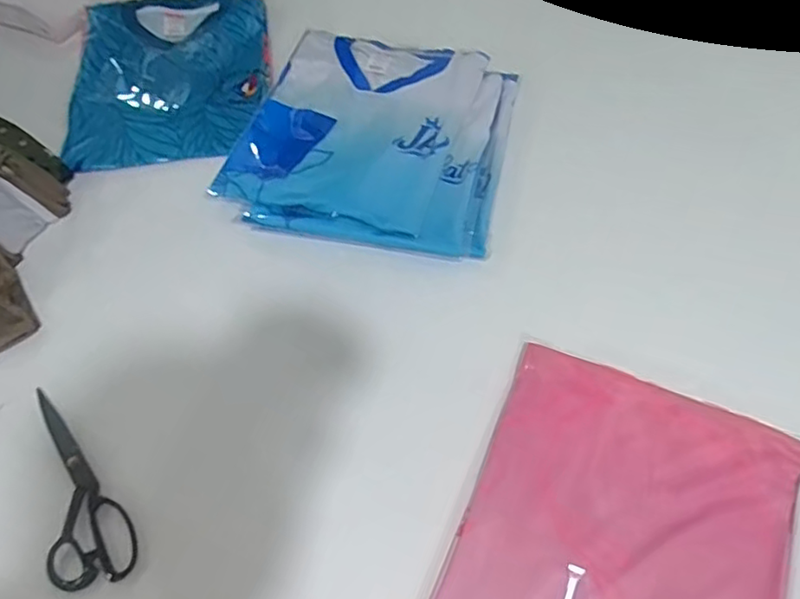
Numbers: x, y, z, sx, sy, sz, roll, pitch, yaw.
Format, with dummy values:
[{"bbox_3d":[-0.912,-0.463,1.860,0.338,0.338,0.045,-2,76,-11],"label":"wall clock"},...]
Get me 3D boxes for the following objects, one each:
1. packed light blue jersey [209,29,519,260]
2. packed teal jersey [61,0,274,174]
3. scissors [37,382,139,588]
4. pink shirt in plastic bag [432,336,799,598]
[{"bbox_3d":[-0.038,-0.207,0.802,0.339,0.037,0.329,10,62,8],"label":"packed light blue jersey"},{"bbox_3d":[-0.319,-0.324,0.884,0.252,0.025,0.322,-4,61,0],"label":"packed teal jersey"},{"bbox_3d":[-0.305,0.169,0.603,0.074,0.013,0.206,-19,62,-8],"label":"scissors"},{"bbox_3d":[0.184,0.231,0.529,0.267,0.027,0.352,20,64,13],"label":"pink shirt in plastic bag"}]

